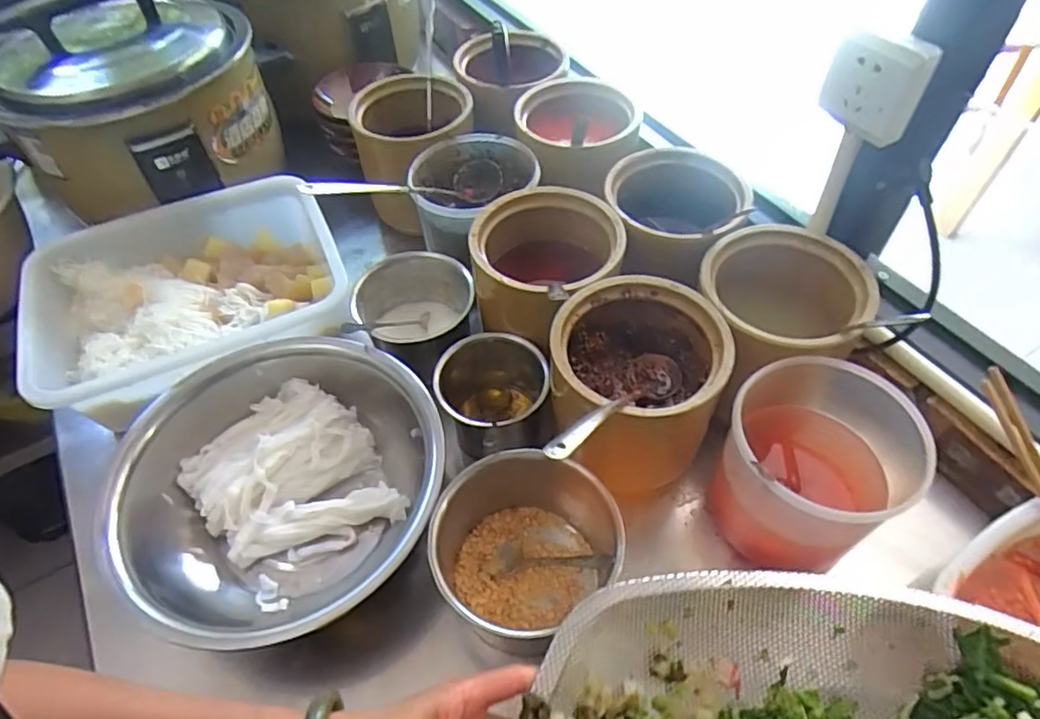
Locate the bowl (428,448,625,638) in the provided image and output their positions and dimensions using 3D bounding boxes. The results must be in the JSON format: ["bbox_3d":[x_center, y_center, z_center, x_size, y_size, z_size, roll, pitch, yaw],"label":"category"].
[{"bbox_3d":[0.008,0.170,0.552,0.154,0.128,0.169,-2,52,2],"label":"bowl"}]

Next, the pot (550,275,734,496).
[{"bbox_3d":[0.114,0.026,0.612,0.149,0.152,0.152,-2,52,2],"label":"pot"}]

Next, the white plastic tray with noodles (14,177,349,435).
[{"bbox_3d":[-0.383,-0.071,0.728,0.340,0.081,0.267,-23,54,-14],"label":"white plastic tray with noodles"}]

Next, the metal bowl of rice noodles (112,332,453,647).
[{"bbox_3d":[-0.222,0.120,0.610,0.277,0.109,0.268,-2,52,2],"label":"metal bowl of rice noodles"}]

